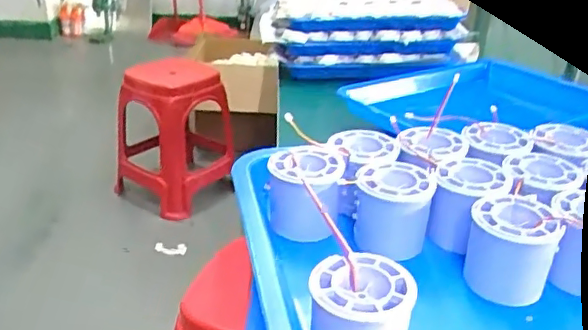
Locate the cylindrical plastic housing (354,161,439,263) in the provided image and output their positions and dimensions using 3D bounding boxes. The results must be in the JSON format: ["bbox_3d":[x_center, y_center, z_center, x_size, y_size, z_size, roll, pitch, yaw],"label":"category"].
[{"bbox_3d":[0.072,0.034,0.437,0.052,0.055,0.048,2,26,-1],"label":"cylindrical plastic housing"}]

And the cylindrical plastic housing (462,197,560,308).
[{"bbox_3d":[0.142,0.056,0.392,0.052,0.055,0.049,2,26,-1],"label":"cylindrical plastic housing"}]

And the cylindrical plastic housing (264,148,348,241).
[{"bbox_3d":[0.008,0.023,0.449,0.057,0.055,0.062,6,26,8],"label":"cylindrical plastic housing"}]

